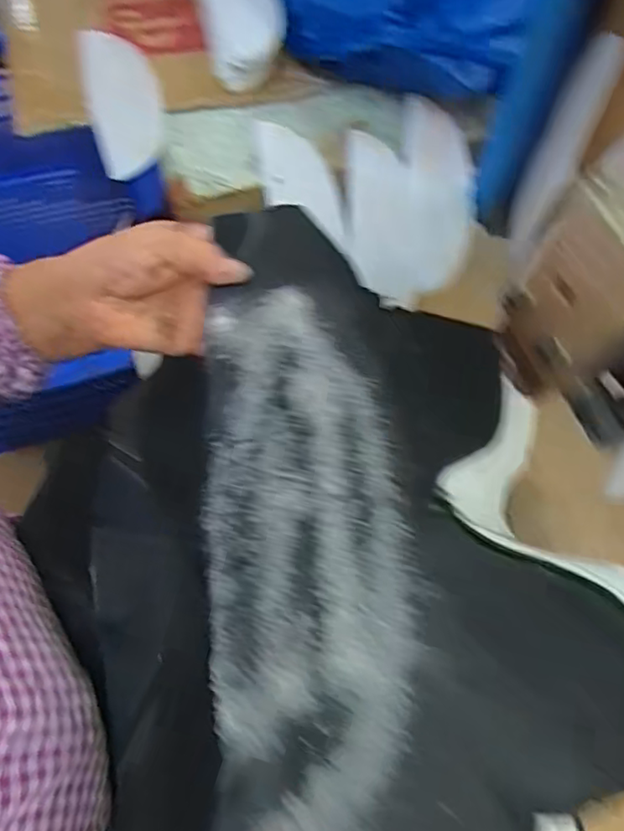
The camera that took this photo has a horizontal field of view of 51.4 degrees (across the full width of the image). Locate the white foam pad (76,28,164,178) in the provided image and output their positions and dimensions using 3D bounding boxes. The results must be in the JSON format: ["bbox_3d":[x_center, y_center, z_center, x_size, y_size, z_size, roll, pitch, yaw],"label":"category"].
[{"bbox_3d":[-0.189,-0.317,0.656,0.072,0.019,0.191,-11,65,-8],"label":"white foam pad"}]

